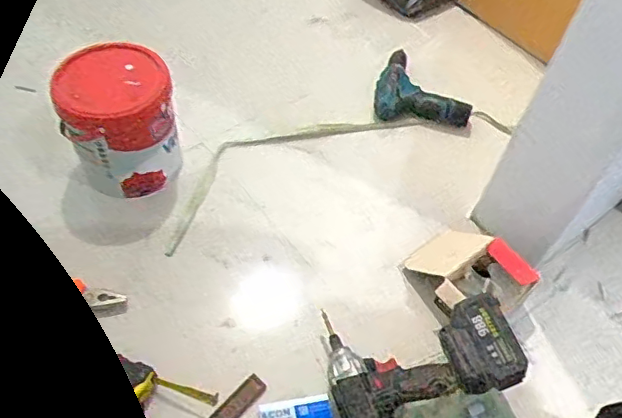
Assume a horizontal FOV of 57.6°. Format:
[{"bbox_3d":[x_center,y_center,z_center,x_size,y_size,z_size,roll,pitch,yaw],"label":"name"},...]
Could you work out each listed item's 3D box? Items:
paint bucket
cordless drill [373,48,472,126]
[{"bbox_3d":[-0.304,-0.137,0.914,0.167,0.202,0.151,-15,55,-15],"label":"paint bucket"},{"bbox_3d":[0.215,-0.244,1.163,0.186,0.054,0.180,-1,53,-5],"label":"cordless drill"}]

